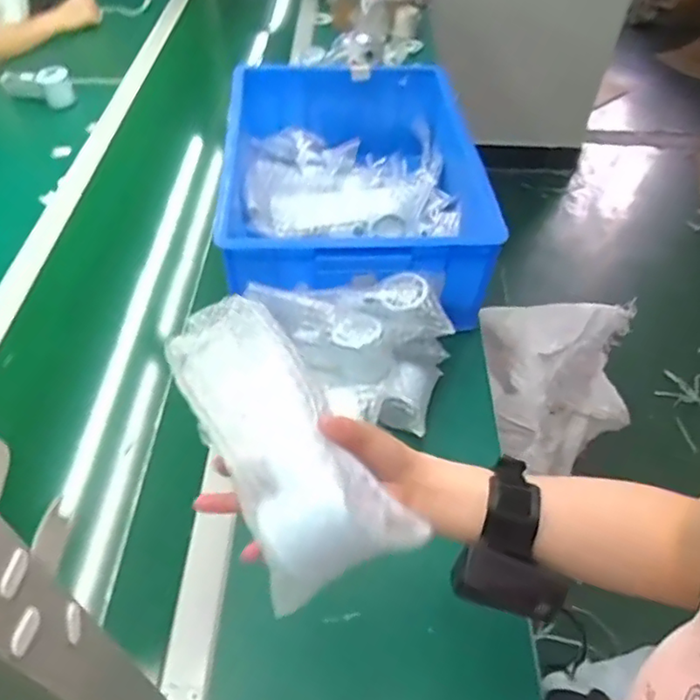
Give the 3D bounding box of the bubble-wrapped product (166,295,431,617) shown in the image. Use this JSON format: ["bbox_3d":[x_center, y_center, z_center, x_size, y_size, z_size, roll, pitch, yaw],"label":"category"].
[{"bbox_3d":[-0.046,0.052,0.375,0.079,0.041,0.194,-24,66,-23],"label":"bubble-wrapped product"}]

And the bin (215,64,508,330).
[{"bbox_3d":[-0.004,-0.250,0.896,0.343,0.149,0.469,1,49,-3],"label":"bin"}]

